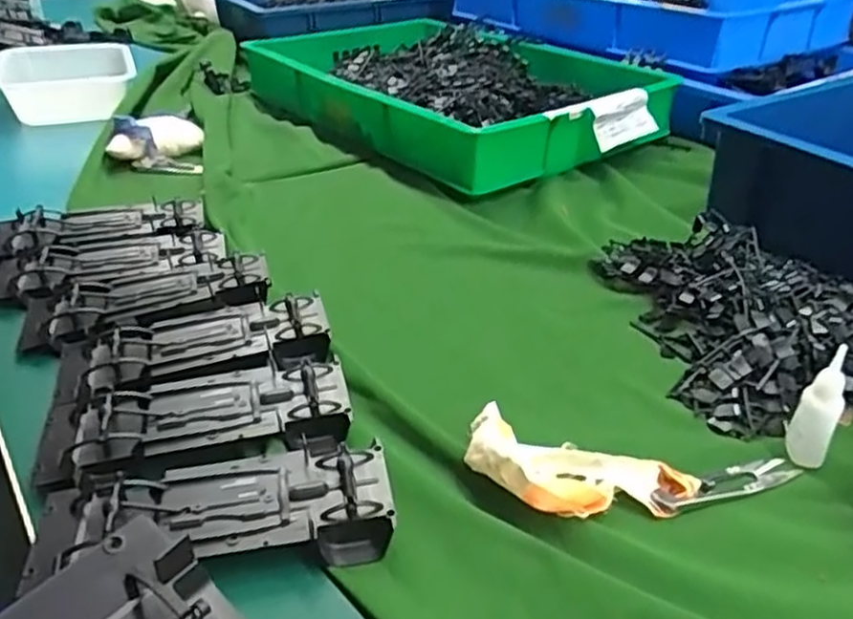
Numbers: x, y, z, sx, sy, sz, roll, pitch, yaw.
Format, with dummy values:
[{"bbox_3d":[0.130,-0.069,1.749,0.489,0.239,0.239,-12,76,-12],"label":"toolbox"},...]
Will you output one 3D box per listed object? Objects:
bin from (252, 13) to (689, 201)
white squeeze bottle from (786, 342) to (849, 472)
[{"bbox_3d":[0.017,-0.316,1.027,0.356,0.088,0.600,-24,41,-33],"label":"bin"},{"bbox_3d":[0.248,0.061,0.464,0.024,0.074,0.032,12,35,17],"label":"white squeeze bottle"}]

